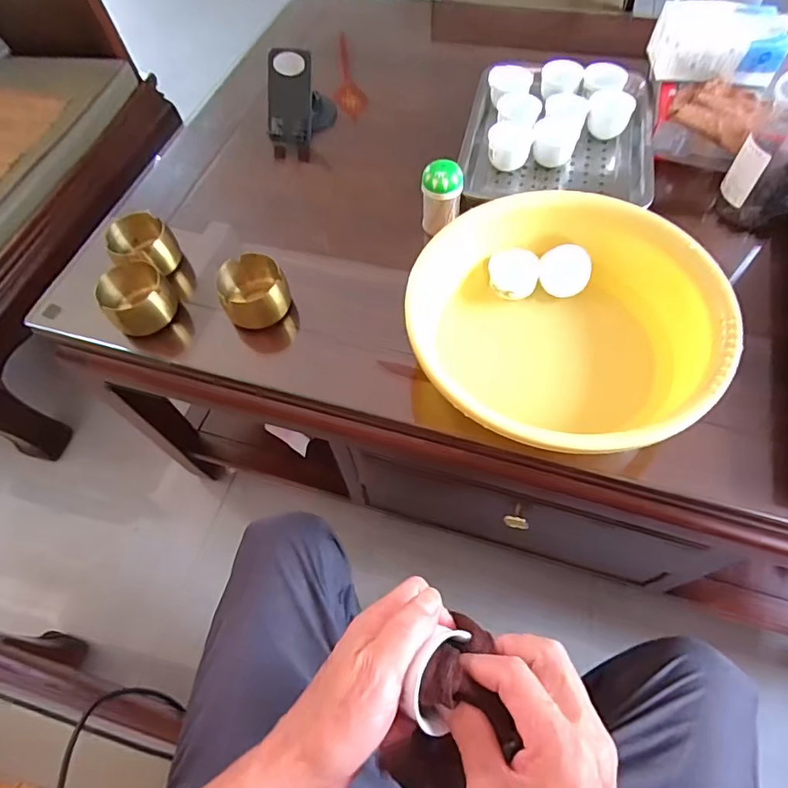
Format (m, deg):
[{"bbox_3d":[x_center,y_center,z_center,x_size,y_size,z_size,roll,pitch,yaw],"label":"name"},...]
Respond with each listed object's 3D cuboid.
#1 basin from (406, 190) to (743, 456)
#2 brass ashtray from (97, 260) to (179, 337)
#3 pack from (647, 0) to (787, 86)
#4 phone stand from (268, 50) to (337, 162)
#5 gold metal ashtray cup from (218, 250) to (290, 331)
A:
[{"bbox_3d":[0.163,-0.060,0.517,0.280,0.113,0.276,-2,61,3],"label":"basin"},{"bbox_3d":[-0.299,-0.115,0.596,0.075,0.048,0.079,-2,61,3],"label":"brass ashtray"},{"bbox_3d":[0.407,-0.442,0.642,0.151,0.051,0.097,17,64,13],"label":"pack"},{"bbox_3d":[-0.140,-0.423,0.735,0.065,0.115,0.106,21,65,14],"label":"phone stand"},{"bbox_3d":[-0.162,-0.120,0.589,0.075,0.057,0.064,-21,62,-8],"label":"gold metal ashtray cup"}]

